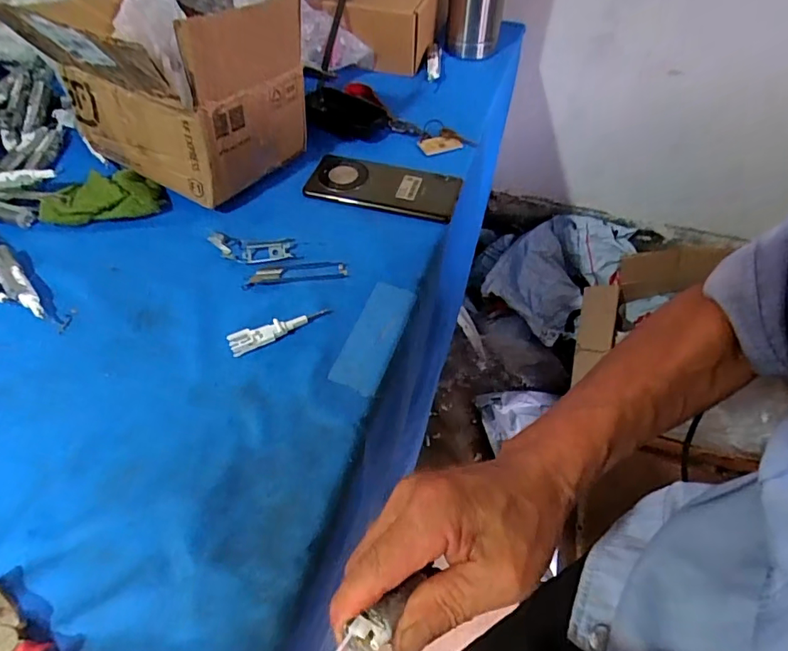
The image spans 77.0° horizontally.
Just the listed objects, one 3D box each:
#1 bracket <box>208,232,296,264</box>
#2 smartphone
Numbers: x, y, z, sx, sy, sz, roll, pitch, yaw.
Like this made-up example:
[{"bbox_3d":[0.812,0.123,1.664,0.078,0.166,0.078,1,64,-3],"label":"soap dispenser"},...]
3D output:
[{"bbox_3d":[-0.141,-0.075,0.486,0.086,0.007,0.029,6,52,4],"label":"bracket"},{"bbox_3d":[-0.011,-0.155,0.546,0.162,0.010,0.076,11,52,8],"label":"smartphone"}]

